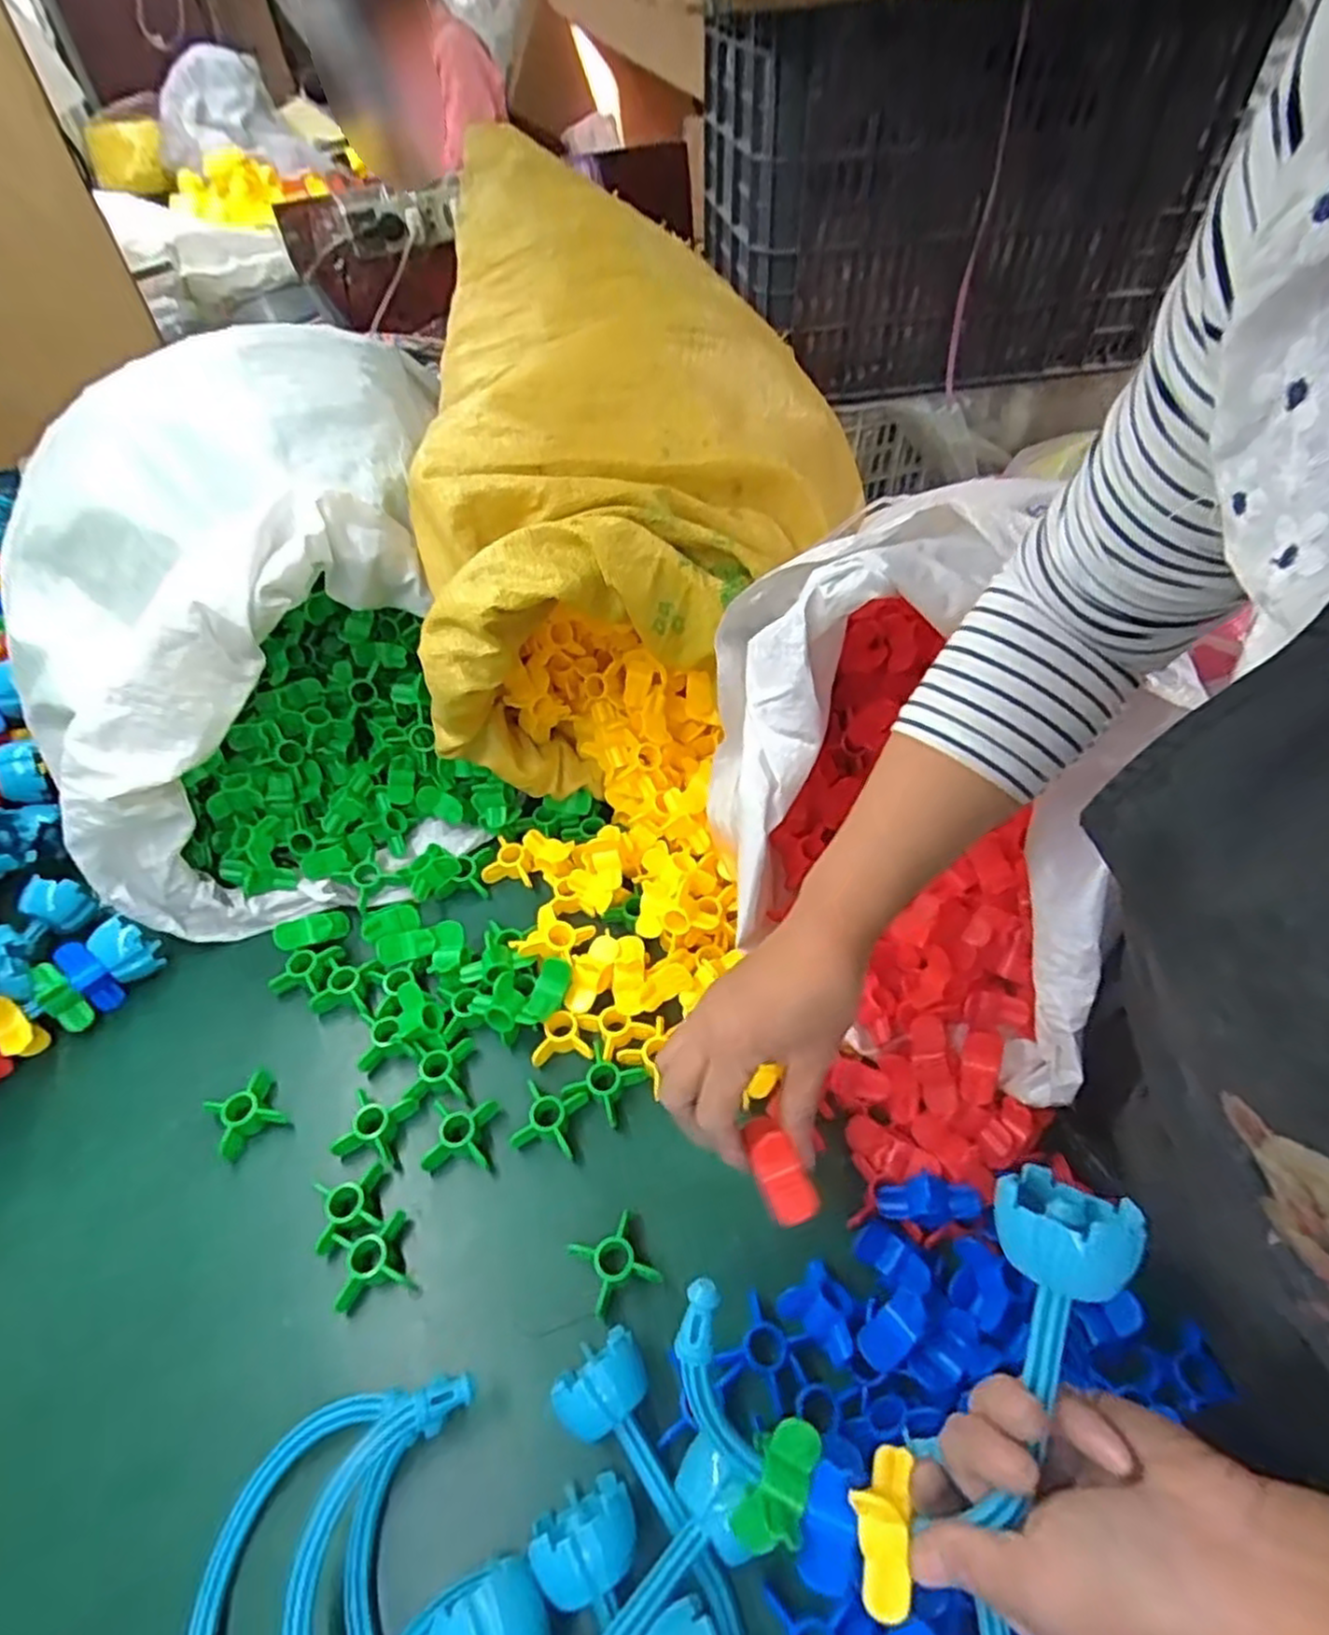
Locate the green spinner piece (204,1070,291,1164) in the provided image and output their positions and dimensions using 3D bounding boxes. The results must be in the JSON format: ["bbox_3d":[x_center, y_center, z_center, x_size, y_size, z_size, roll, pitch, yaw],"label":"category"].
[{"bbox_3d":[-0.279,0.195,0.498,0.040,0.017,0.039,-31,54,-21],"label":"green spinner piece"}]

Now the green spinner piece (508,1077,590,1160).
[{"bbox_3d":[-0.076,0.198,0.494,0.042,0.021,0.040,9,51,11],"label":"green spinner piece"}]

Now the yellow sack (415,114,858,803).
[{"bbox_3d":[-0.031,-0.237,0.577,0.330,0.326,0.341,7,50,10],"label":"yellow sack"}]

